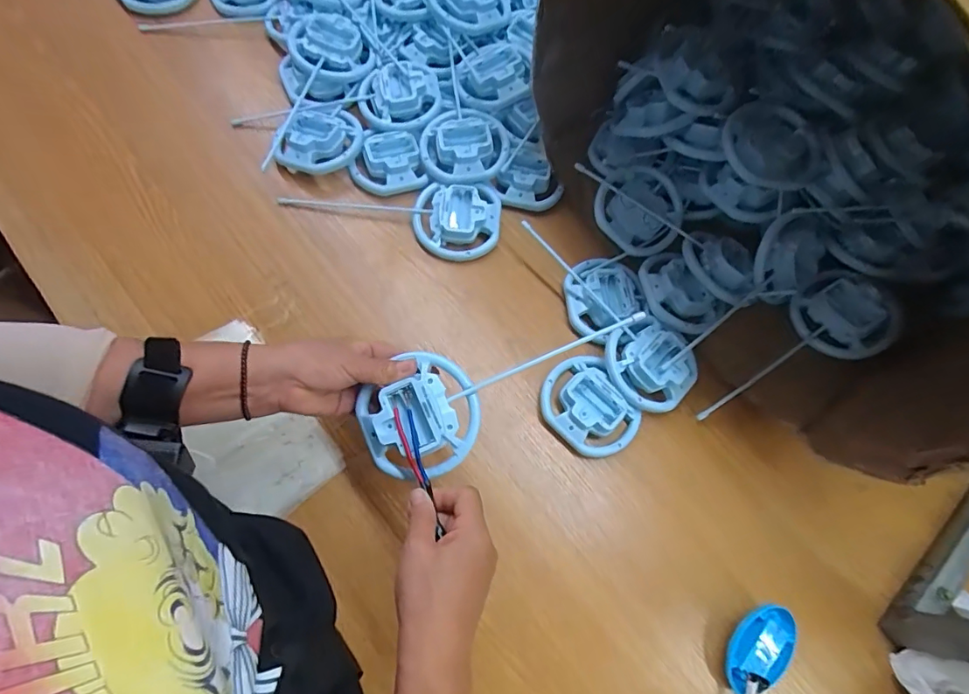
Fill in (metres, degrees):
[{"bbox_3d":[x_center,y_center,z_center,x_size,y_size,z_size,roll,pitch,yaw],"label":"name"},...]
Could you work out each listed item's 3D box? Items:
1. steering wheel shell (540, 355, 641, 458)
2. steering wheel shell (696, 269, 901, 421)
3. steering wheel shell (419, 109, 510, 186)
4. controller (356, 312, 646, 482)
[{"bbox_3d":[0.106,0.061,0.503,0.085,0.022,0.102,-27,75,-15],"label":"steering wheel shell"},{"bbox_3d":[0.333,0.004,0.526,0.240,0.029,0.094,-36,73,0],"label":"steering wheel shell"},{"bbox_3d":[-0.024,-0.249,0.594,0.102,0.025,0.108,2,69,-6],"label":"steering wheel shell"},{"bbox_3d":[0.011,0.026,0.407,0.245,0.030,0.093,-25,71,-2],"label":"controller"}]

